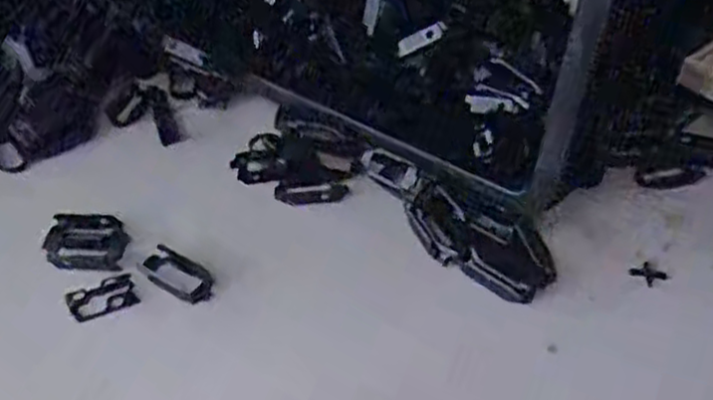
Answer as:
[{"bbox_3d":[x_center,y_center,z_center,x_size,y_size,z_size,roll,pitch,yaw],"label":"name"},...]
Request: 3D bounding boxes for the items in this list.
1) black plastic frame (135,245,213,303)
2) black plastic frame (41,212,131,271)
[{"bbox_3d":[-0.112,0.048,0.475,0.047,0.014,0.028,20,46,19],"label":"black plastic frame"},{"bbox_3d":[-0.175,0.026,0.491,0.054,0.008,0.047,4,43,3],"label":"black plastic frame"}]

